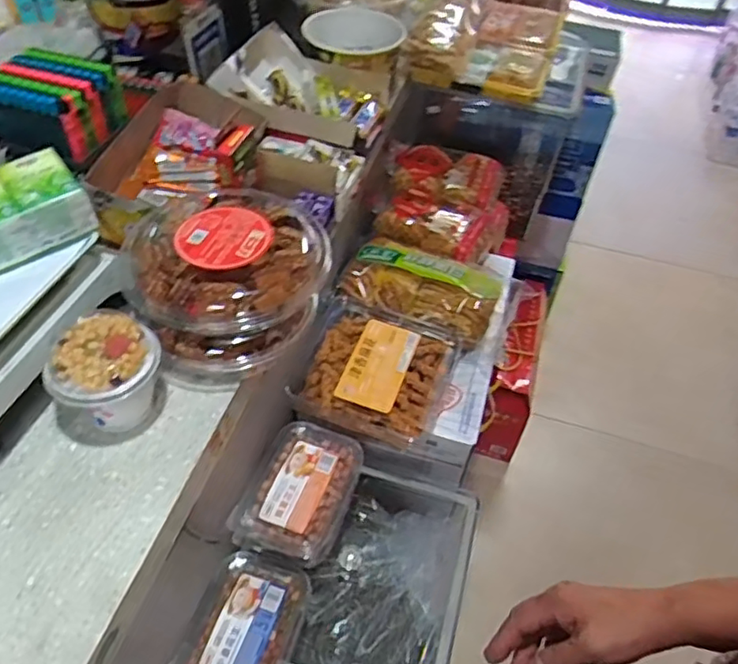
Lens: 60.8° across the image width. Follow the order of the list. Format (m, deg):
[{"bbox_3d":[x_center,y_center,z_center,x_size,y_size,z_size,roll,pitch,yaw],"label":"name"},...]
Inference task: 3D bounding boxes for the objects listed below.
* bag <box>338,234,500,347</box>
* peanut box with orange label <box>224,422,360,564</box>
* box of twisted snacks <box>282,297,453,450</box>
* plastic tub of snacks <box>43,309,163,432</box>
[{"bbox_3d":[0.083,-0.072,0.968,0.229,0.054,0.128,20,50,13],"label":"bag"},{"bbox_3d":[-0.086,0.201,0.797,0.121,0.042,0.174,19,50,12],"label":"peanut box with orange label"},{"bbox_3d":[0.004,0.055,0.895,0.201,0.048,0.204,19,50,12],"label":"box of twisted snacks"},{"bbox_3d":[-0.233,0.044,0.564,0.079,0.094,0.084,2,48,-3],"label":"plastic tub of snacks"}]

